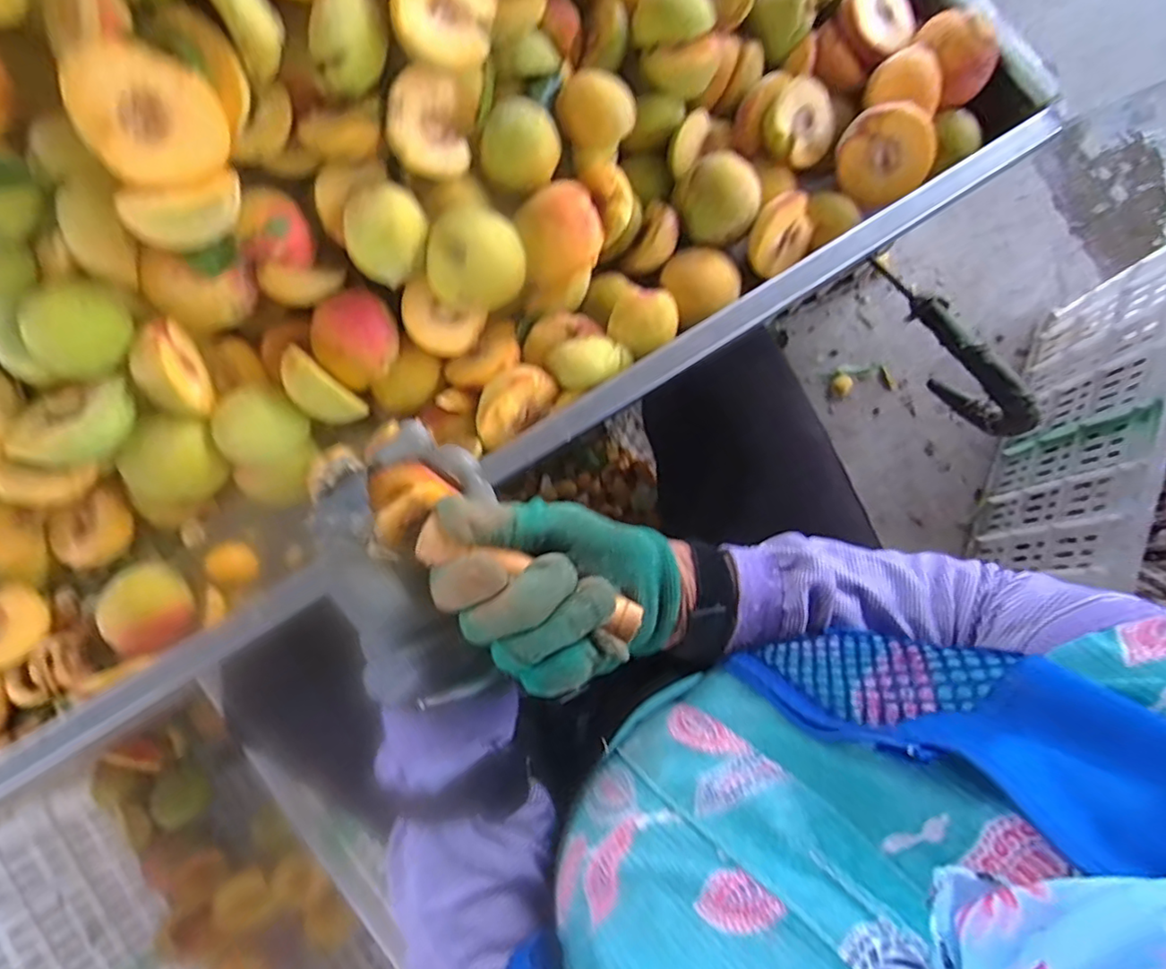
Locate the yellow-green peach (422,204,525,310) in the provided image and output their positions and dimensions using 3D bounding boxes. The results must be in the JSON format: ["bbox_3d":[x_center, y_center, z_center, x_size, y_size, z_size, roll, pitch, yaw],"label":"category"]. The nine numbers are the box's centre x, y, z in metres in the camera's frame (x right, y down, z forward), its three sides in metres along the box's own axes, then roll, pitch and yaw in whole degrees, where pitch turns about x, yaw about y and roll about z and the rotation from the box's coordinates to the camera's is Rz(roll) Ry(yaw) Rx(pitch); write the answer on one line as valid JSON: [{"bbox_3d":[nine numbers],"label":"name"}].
[{"bbox_3d":[-0.077,-0.160,0.435,0.067,0.056,0.061,0,79,-1],"label":"yellow-green peach"}]

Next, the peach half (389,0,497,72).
[{"bbox_3d":[-0.088,-0.297,0.381,0.061,0.032,0.065,6,103,-31],"label":"peach half"}]

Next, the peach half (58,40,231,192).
[{"bbox_3d":[-0.245,-0.208,0.345,0.067,0.074,0.034,-56,42,21],"label":"peach half"}]

